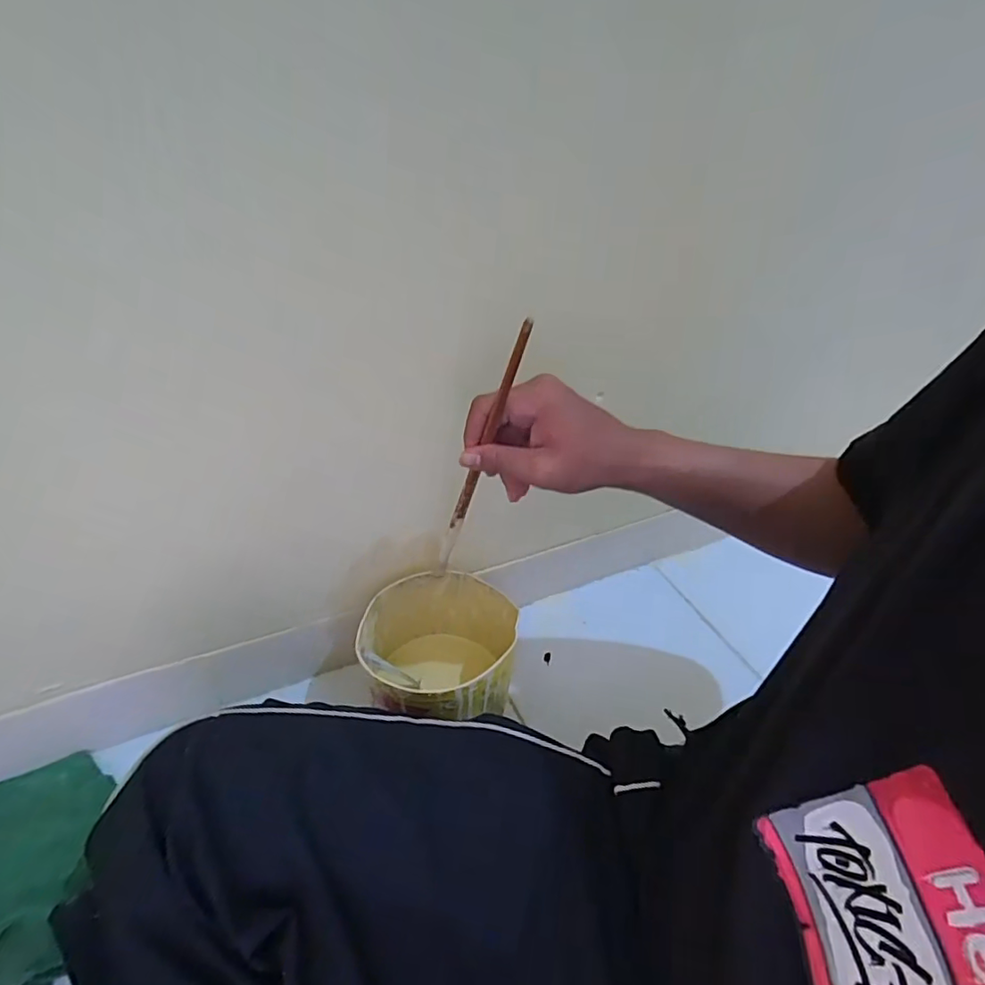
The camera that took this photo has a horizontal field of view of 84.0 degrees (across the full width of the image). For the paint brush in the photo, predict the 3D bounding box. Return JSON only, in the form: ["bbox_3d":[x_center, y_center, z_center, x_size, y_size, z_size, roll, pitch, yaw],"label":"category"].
[{"bbox_3d":[-0.012,-0.018,0.426,0.009,0.268,0.011,38,48,14],"label":"paint brush"}]

